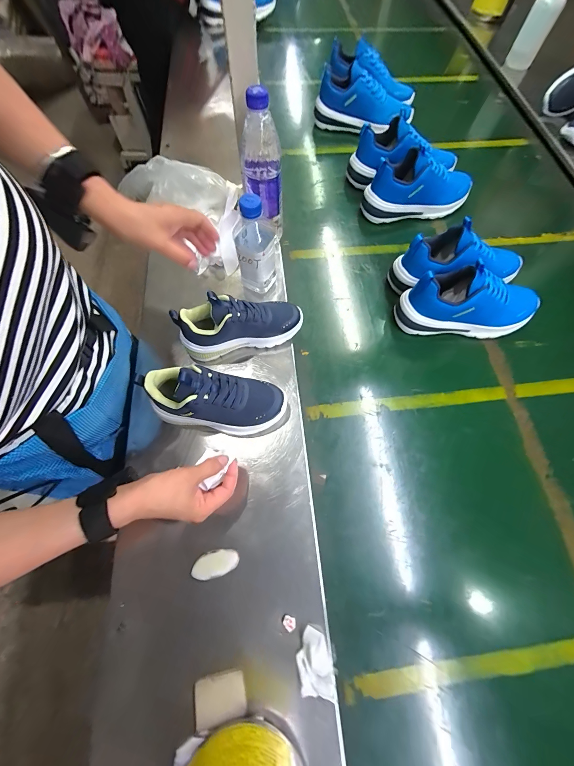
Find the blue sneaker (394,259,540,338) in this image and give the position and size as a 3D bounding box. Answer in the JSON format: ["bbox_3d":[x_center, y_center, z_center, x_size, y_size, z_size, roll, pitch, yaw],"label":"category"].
[{"bbox_3d":[0.332,-0.144,0.502,0.242,0.118,0.079,-2,69,-2],"label":"blue sneaker"}]

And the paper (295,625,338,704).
[{"bbox_3d":[0.033,0.330,0.330,0.040,0.018,0.068,-10,69,-5],"label":"paper"}]

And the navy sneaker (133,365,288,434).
[{"bbox_3d":[-0.100,0.025,0.400,0.194,0.084,0.068,9,66,-13],"label":"navy sneaker"}]

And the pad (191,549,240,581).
[{"bbox_3d":[-0.094,0.237,0.369,0.059,0.008,0.029,-17,70,-8],"label":"pad"}]

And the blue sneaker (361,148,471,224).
[{"bbox_3d":[0.296,-0.435,0.624,0.242,0.124,0.081,-1,67,-2],"label":"blue sneaker"}]

